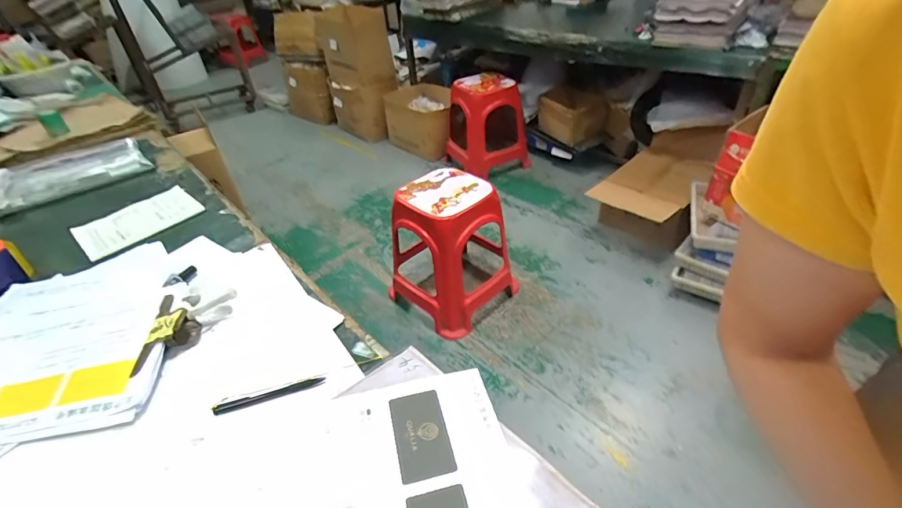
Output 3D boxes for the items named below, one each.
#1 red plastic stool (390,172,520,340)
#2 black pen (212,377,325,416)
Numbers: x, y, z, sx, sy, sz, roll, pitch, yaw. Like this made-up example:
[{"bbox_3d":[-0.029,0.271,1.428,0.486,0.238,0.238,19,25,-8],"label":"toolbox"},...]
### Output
[{"bbox_3d":[0.004,-0.053,1.647,0.408,0.462,0.407,29,50,35],"label":"red plastic stool"},{"bbox_3d":[-0.228,0.179,0.552,0.133,0.007,0.016,-11,39,-11],"label":"black pen"}]

